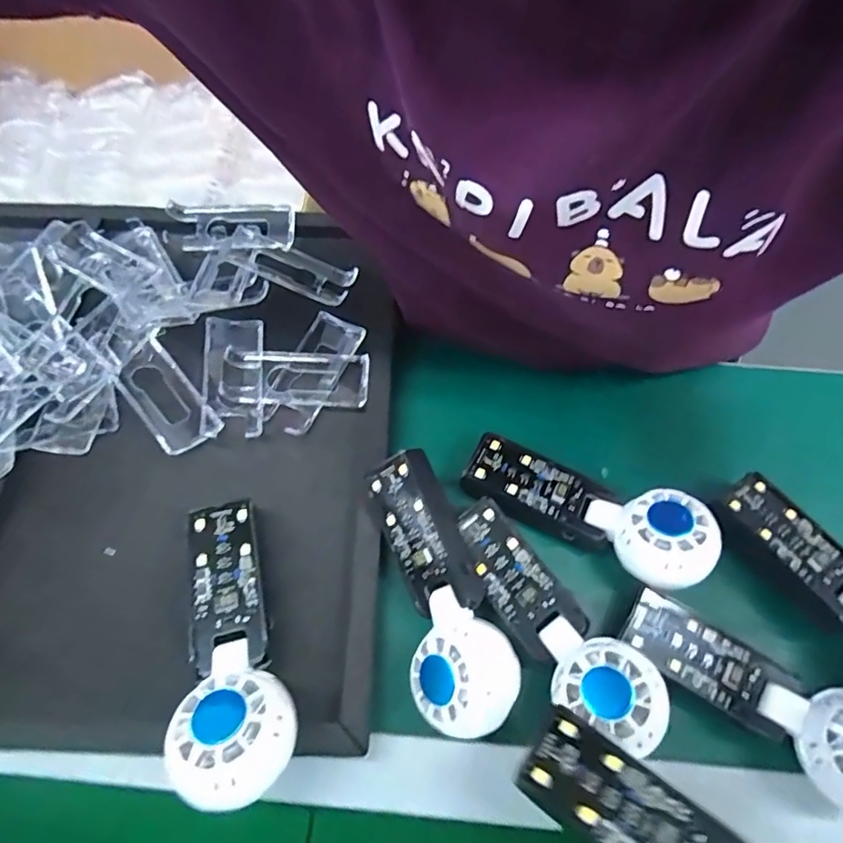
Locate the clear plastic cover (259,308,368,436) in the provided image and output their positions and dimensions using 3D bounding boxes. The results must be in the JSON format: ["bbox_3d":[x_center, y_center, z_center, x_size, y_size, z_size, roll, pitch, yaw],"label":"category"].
[{"bbox_3d":[-0.088,-0.039,0.429,0.044,0.015,0.104,22,63,11],"label":"clear plastic cover"}]

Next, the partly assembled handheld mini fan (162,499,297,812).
[{"bbox_3d":[-0.114,0.124,0.311,0.056,0.027,0.168,-16,45,-9],"label":"partly assembled handheld mini fan"}]

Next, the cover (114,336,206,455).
[{"bbox_3d":[-0.198,-0.020,0.408,0.041,0.020,0.097,-36,67,-18],"label":"cover"}]

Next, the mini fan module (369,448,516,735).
[{"bbox_3d":[0.009,0.101,0.331,0.064,0.040,0.167,-19,63,-10],"label":"mini fan module"}]

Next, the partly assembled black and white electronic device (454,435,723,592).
[{"bbox_3d":[0.110,0.053,0.361,0.163,0.035,0.055,26,64,13],"label":"partly assembled black and white electronic device"}]

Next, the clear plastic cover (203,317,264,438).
[{"bbox_3d":[-0.148,-0.038,0.417,0.045,0.011,0.104,-6,61,-4],"label":"clear plastic cover"}]

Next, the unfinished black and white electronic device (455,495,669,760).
[{"bbox_3d":[0.078,0.118,0.328,0.047,0.028,0.165,-32,66,-17],"label":"unfinished black and white electronic device"}]

